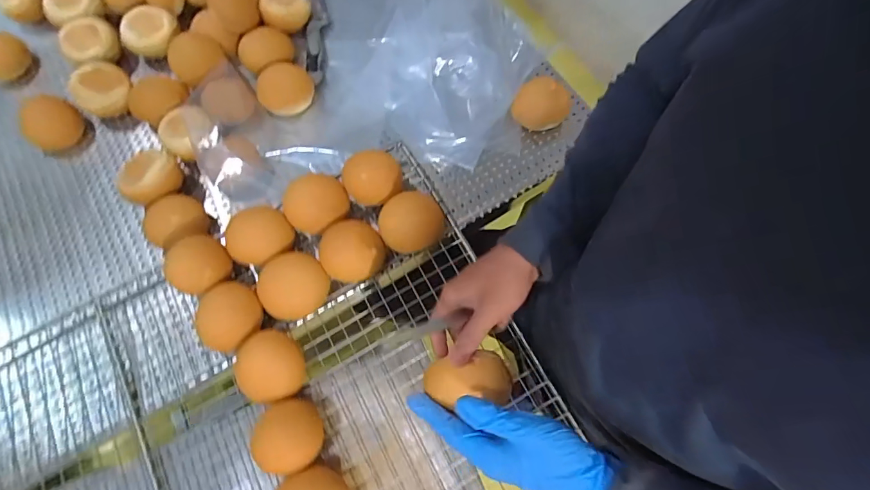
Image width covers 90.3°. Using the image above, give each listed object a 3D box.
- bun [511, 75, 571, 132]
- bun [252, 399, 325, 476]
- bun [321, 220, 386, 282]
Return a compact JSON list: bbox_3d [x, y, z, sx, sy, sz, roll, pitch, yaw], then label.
[{"bbox_3d":[0.157,-0.205,0.641,0.077,0.035,0.074,0,69,0],"label":"bun"},{"bbox_3d":[-0.160,0.209,0.474,0.070,0.036,0.069,0,69,0],"label":"bun"},{"bbox_3d":[-0.102,0.010,0.549,0.075,0.052,0.075,0,69,0],"label":"bun"}]

